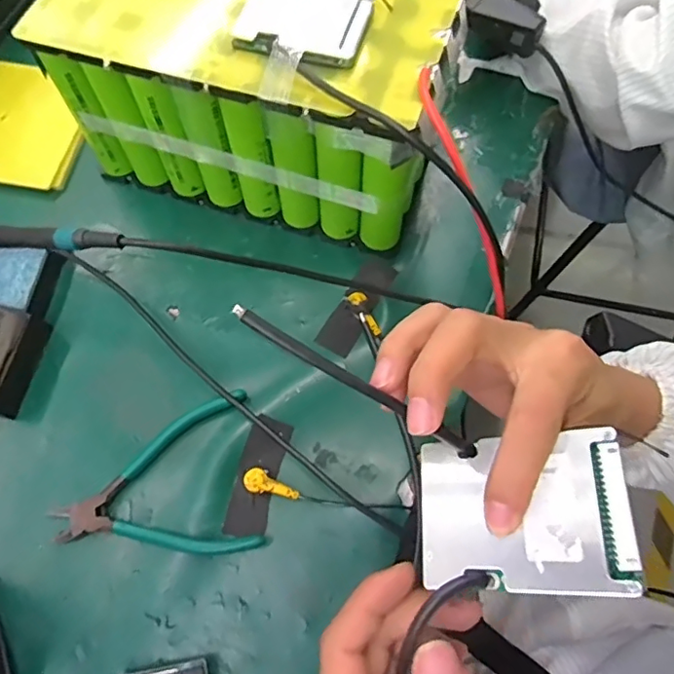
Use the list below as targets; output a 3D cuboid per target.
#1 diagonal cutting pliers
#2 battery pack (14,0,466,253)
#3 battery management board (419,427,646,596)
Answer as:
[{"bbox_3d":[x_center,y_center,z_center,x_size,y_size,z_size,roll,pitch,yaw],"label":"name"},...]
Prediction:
[{"bbox_3d":[-0.128,0.102,0.393,0.142,0.022,0.109,-8,69,-3],"label":"diagonal cutting pliers"},{"bbox_3d":[-0.059,-0.196,0.438,0.277,0.150,0.147,17,70,7],"label":"battery pack"},{"bbox_3d":[0.074,0.069,0.222,0.075,0.004,0.056,-10,62,26],"label":"battery management board"}]

